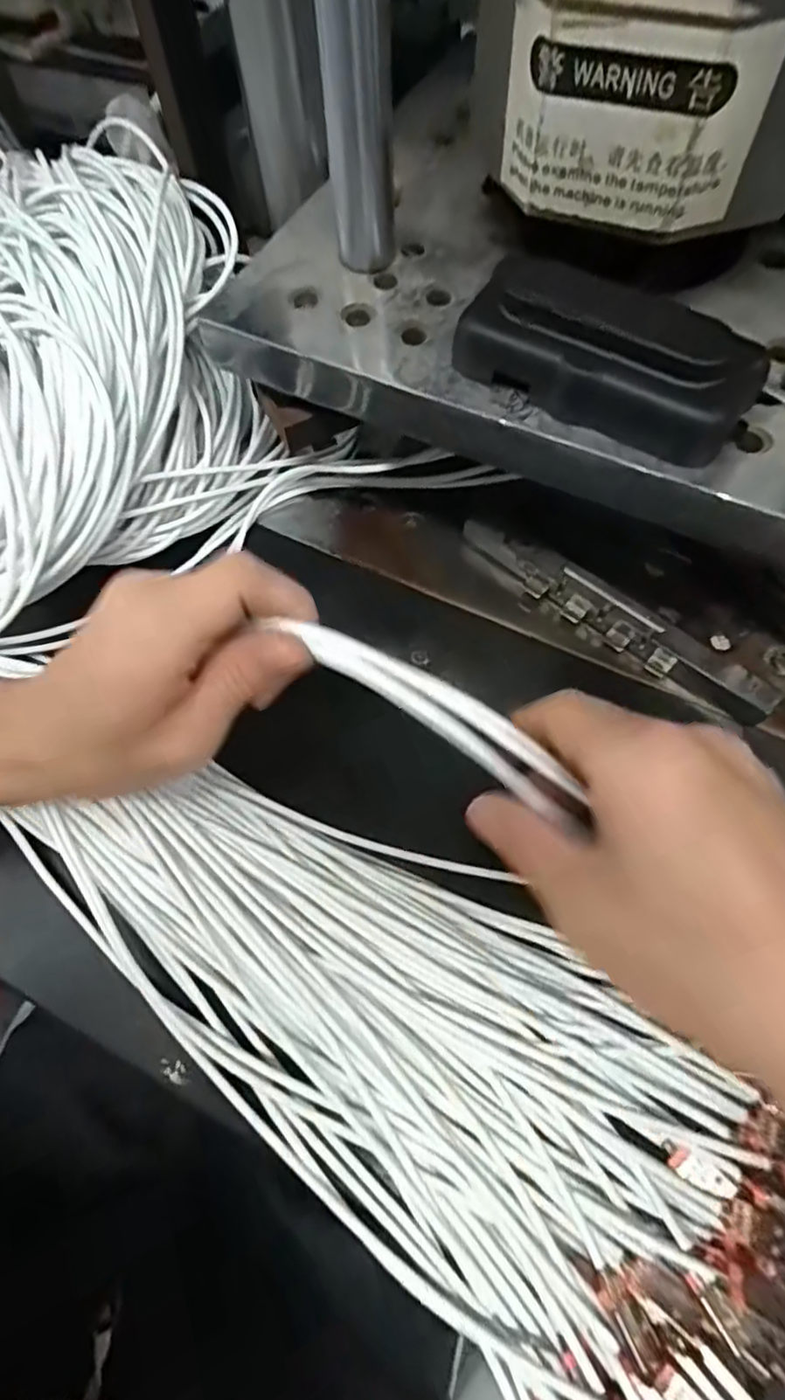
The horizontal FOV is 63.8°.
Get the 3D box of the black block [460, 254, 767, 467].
[{"bbox_3d":[0.076,-0.123,0.225,0.103,0.028,0.044,29,70,14],"label":"black block"}]

